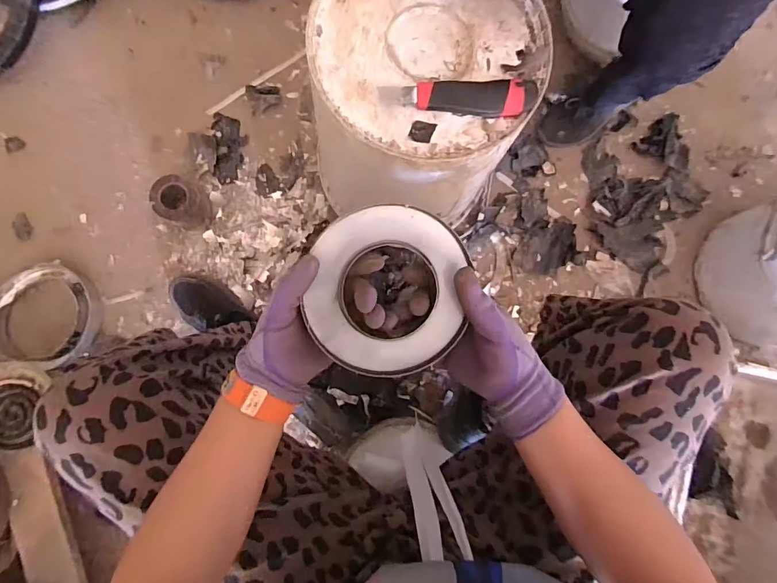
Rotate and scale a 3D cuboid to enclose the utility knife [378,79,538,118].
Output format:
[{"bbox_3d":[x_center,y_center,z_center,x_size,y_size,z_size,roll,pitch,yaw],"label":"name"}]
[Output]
[{"bbox_3d":[0.082,-0.228,0.488,0.180,0.024,0.046,3,84,-3],"label":"utility knife"}]

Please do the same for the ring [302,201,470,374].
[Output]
[{"bbox_3d":[0.001,0.002,0.357,0.131,0.007,0.141,3,98,-9],"label":"ring"}]

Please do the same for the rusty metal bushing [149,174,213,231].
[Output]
[{"bbox_3d":[-0.396,-0.171,0.816,0.097,0.071,0.090,33,84,0],"label":"rusty metal bushing"}]

